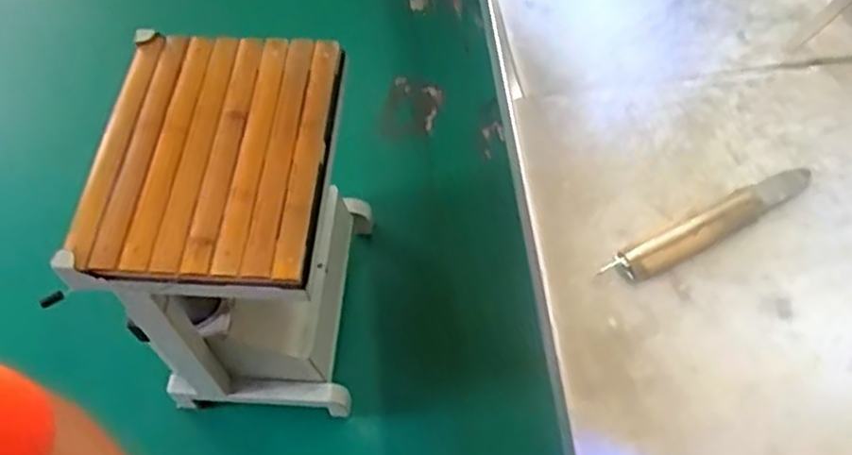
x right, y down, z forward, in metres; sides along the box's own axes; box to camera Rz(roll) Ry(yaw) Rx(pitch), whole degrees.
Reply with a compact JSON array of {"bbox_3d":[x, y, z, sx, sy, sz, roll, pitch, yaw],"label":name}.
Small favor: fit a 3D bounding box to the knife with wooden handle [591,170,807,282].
[{"bbox_3d":[0.209,-0.003,0.545,0.176,0.016,0.029,-27,61,-12],"label":"knife with wooden handle"}]

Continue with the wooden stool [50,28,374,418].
[{"bbox_3d":[-0.248,0.025,1.098,0.296,0.449,0.404,1,59,5],"label":"wooden stool"}]

